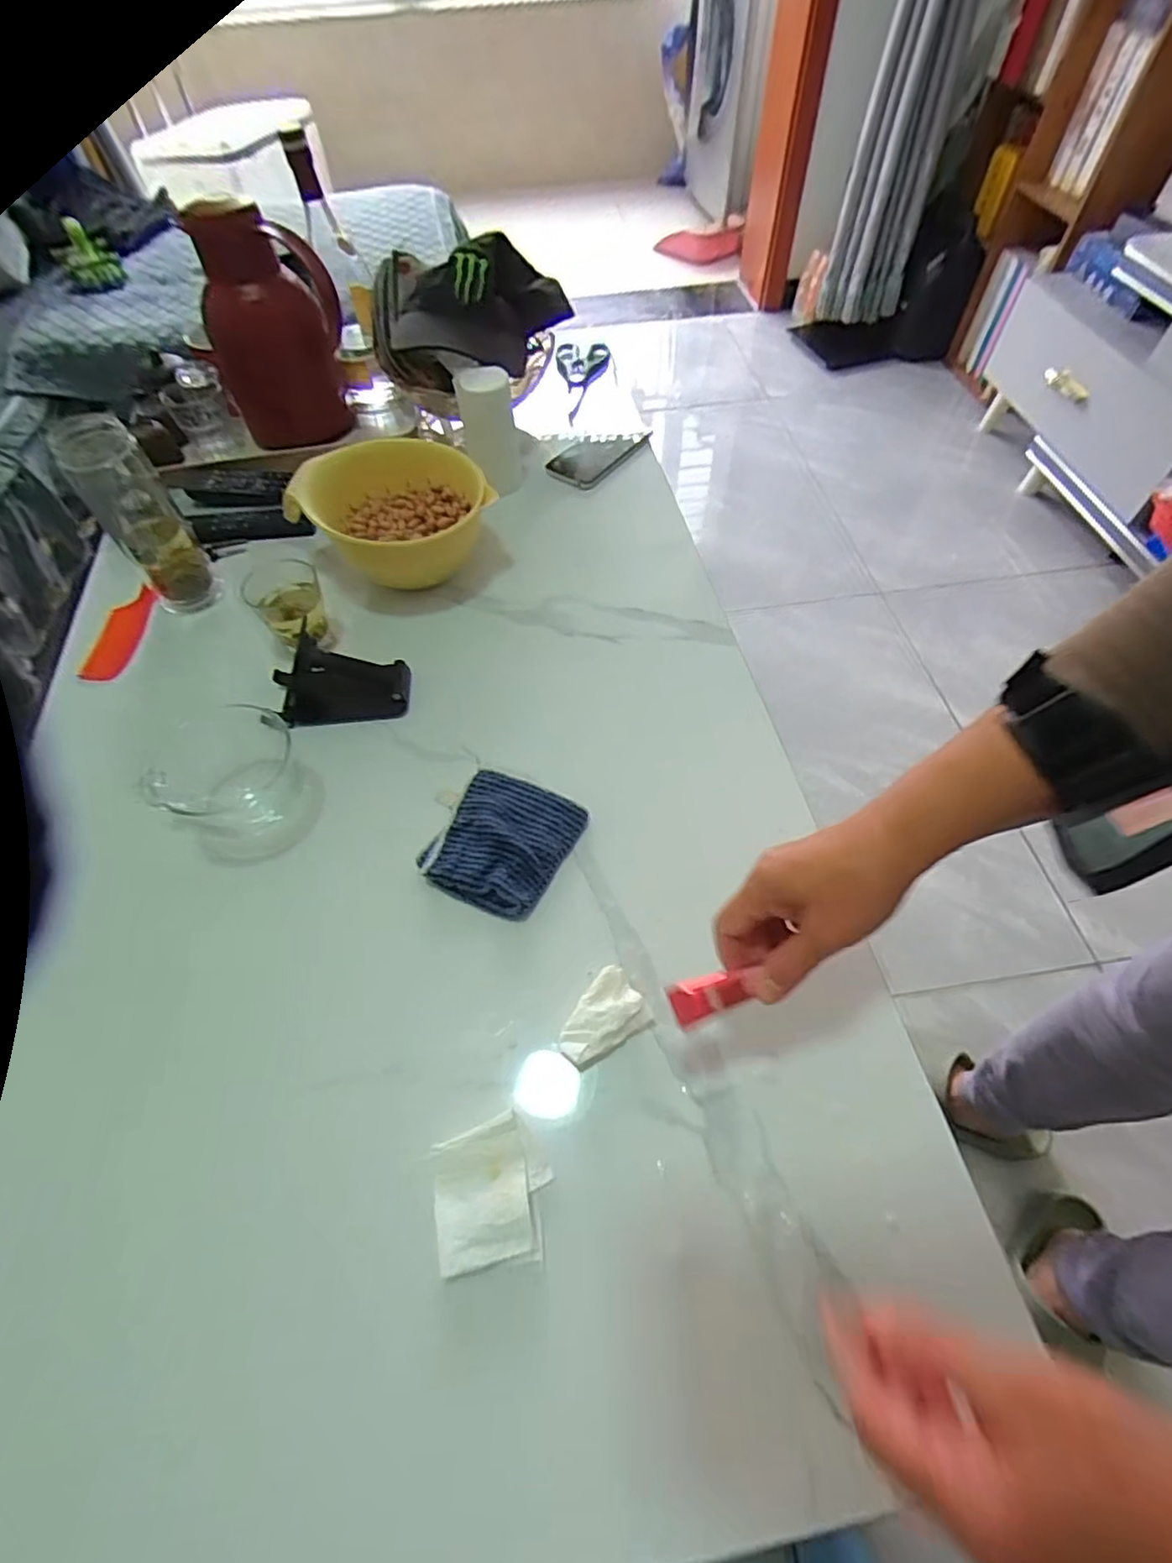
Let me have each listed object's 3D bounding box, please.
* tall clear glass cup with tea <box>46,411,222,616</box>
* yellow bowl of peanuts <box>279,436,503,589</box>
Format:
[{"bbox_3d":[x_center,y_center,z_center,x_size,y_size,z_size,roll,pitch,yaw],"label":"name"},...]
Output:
[{"bbox_3d":[-0.455,-0.273,0.661,0.073,0.177,0.073,-37,64,-20],"label":"tall clear glass cup with tea"},{"bbox_3d":[-0.192,-0.273,0.697,0.169,0.105,0.181,-1,58,1],"label":"yellow bowl of peanuts"}]

